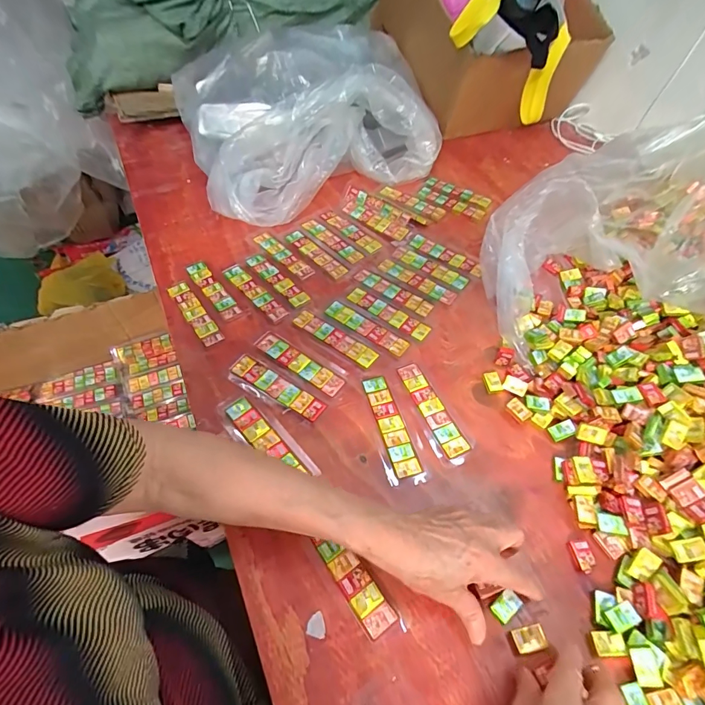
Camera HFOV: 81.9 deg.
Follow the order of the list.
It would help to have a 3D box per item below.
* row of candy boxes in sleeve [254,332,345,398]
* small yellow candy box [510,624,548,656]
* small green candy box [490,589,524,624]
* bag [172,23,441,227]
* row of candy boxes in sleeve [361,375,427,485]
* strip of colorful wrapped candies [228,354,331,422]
[{"bbox_3d":[-0.064,0.012,0.484,0.119,0.005,0.026,31,59,19],"label":"row of candy boxes in sleeve"},{"bbox_3d":[0.145,0.234,0.332,0.026,0.007,0.017,-9,55,-8],"label":"small yellow candy box"},{"bbox_3d":[0.131,0.214,0.344,0.025,0.006,0.017,-32,61,-23],"label":"small green candy box"},{"bbox_3d":[-0.114,-0.425,0.706,0.349,0.154,0.400,-23,58,-18],"label":"bag"},{"bbox_3d":[0.039,0.080,0.437,0.037,0.004,0.127,-12,55,-11],"label":"row of candy boxes in sleeve"},{"bbox_3d":[-0.085,0.040,0.462,0.119,0.006,0.031,25,57,16],"label":"strip of colorful wrapped candies"}]

